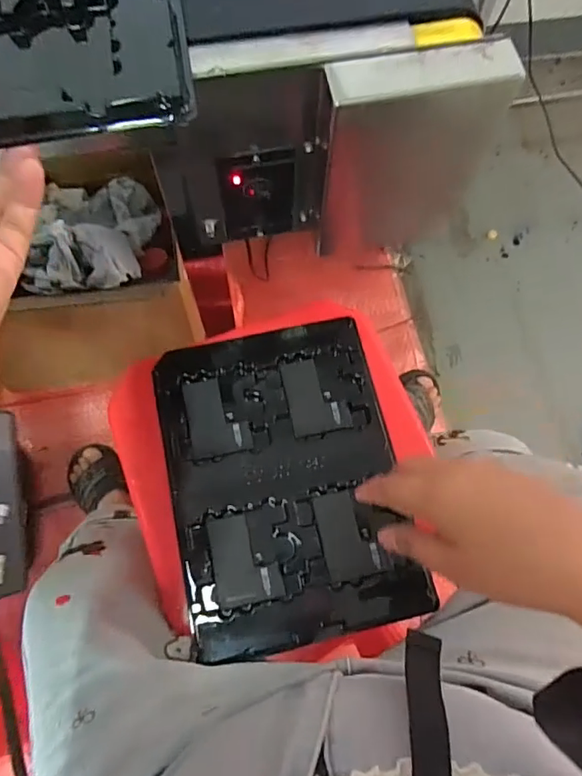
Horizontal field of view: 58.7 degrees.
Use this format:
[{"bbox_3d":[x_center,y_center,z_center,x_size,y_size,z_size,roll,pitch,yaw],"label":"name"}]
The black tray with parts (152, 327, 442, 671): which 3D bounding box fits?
[{"bbox_3d":[-0.006,0.082,0.495,0.213,0.015,0.291,-11,72,-6],"label":"black tray with parts"}]

